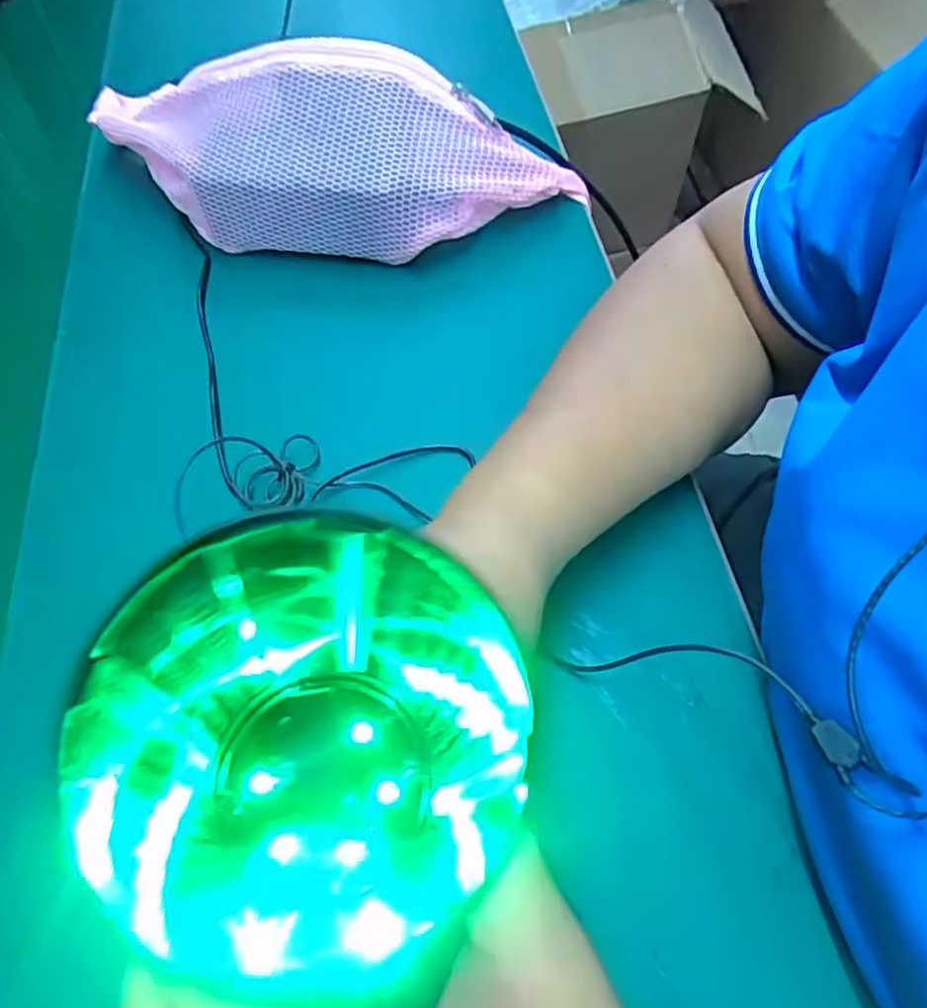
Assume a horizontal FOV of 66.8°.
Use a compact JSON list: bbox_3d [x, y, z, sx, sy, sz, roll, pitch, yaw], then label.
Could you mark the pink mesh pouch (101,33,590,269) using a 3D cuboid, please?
[{"bbox_3d":[-0.095,-0.237,0.453,0.339,0.087,0.138,7,61,9],"label":"pink mesh pouch"}]

